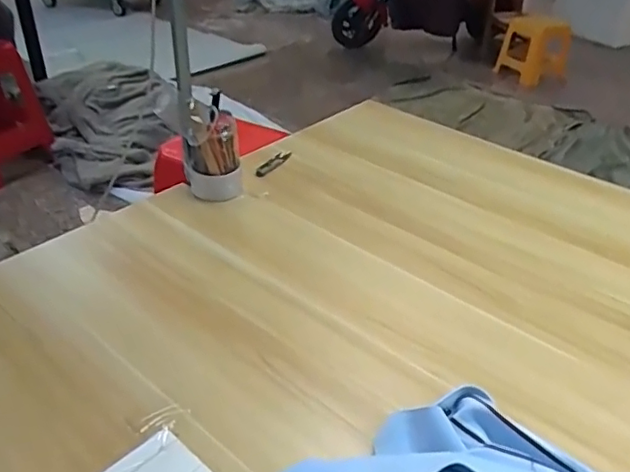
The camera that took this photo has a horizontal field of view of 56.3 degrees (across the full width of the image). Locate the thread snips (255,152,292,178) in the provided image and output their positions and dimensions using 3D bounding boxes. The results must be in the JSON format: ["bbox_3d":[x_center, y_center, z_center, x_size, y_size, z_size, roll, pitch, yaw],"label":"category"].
[{"bbox_3d":[-0.075,-0.128,1.053,0.023,0.009,0.104,19,39,25],"label":"thread snips"}]

